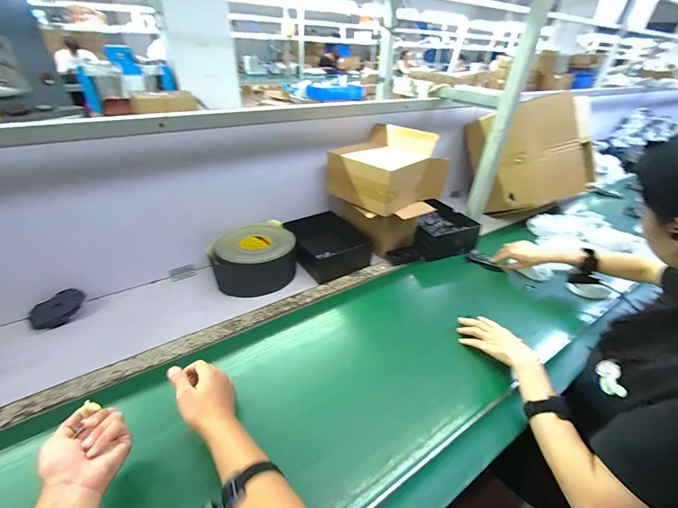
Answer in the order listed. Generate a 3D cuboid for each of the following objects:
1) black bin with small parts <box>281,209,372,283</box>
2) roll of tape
[{"bbox_3d":[-0.032,-0.034,0.925,0.182,0.092,0.219,-22,43,-30],"label":"black bin with small parts"},{"bbox_3d":[-0.235,0.008,0.839,0.211,0.115,0.211,2,36,-2],"label":"roll of tape"}]

